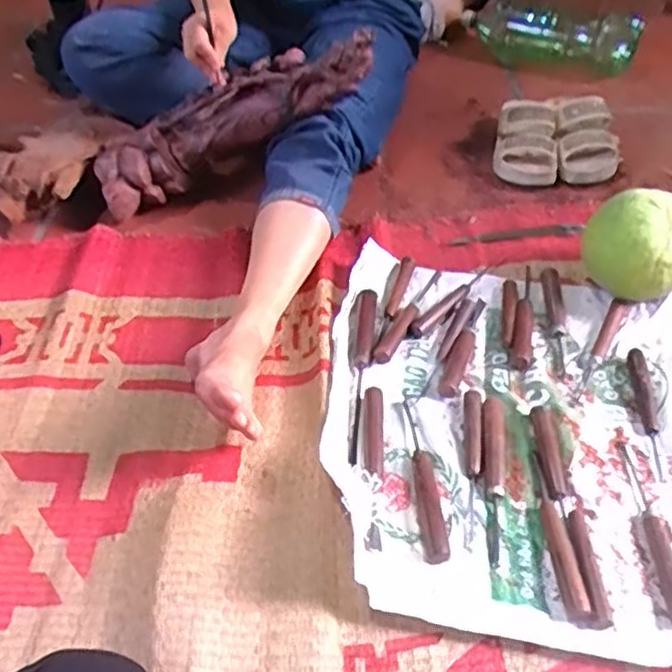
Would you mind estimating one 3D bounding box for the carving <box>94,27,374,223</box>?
[{"bbox_3d":[-0.138,-0.299,1.021,0.438,0.120,0.114,-22,42,18],"label":"carving"}]

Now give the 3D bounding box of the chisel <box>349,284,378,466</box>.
[{"bbox_3d":[0.028,0.039,0.826,0.024,0.019,0.255,2,45,7],"label":"chisel"}]

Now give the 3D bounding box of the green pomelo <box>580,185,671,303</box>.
[{"bbox_3d":[0.369,-0.102,0.867,0.132,0.124,0.108,18,49,21],"label":"green pomelo"}]

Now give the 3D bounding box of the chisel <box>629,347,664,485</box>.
[{"bbox_3d":[0.338,0.080,0.777,0.019,0.014,0.170,2,45,6],"label":"chisel"}]

